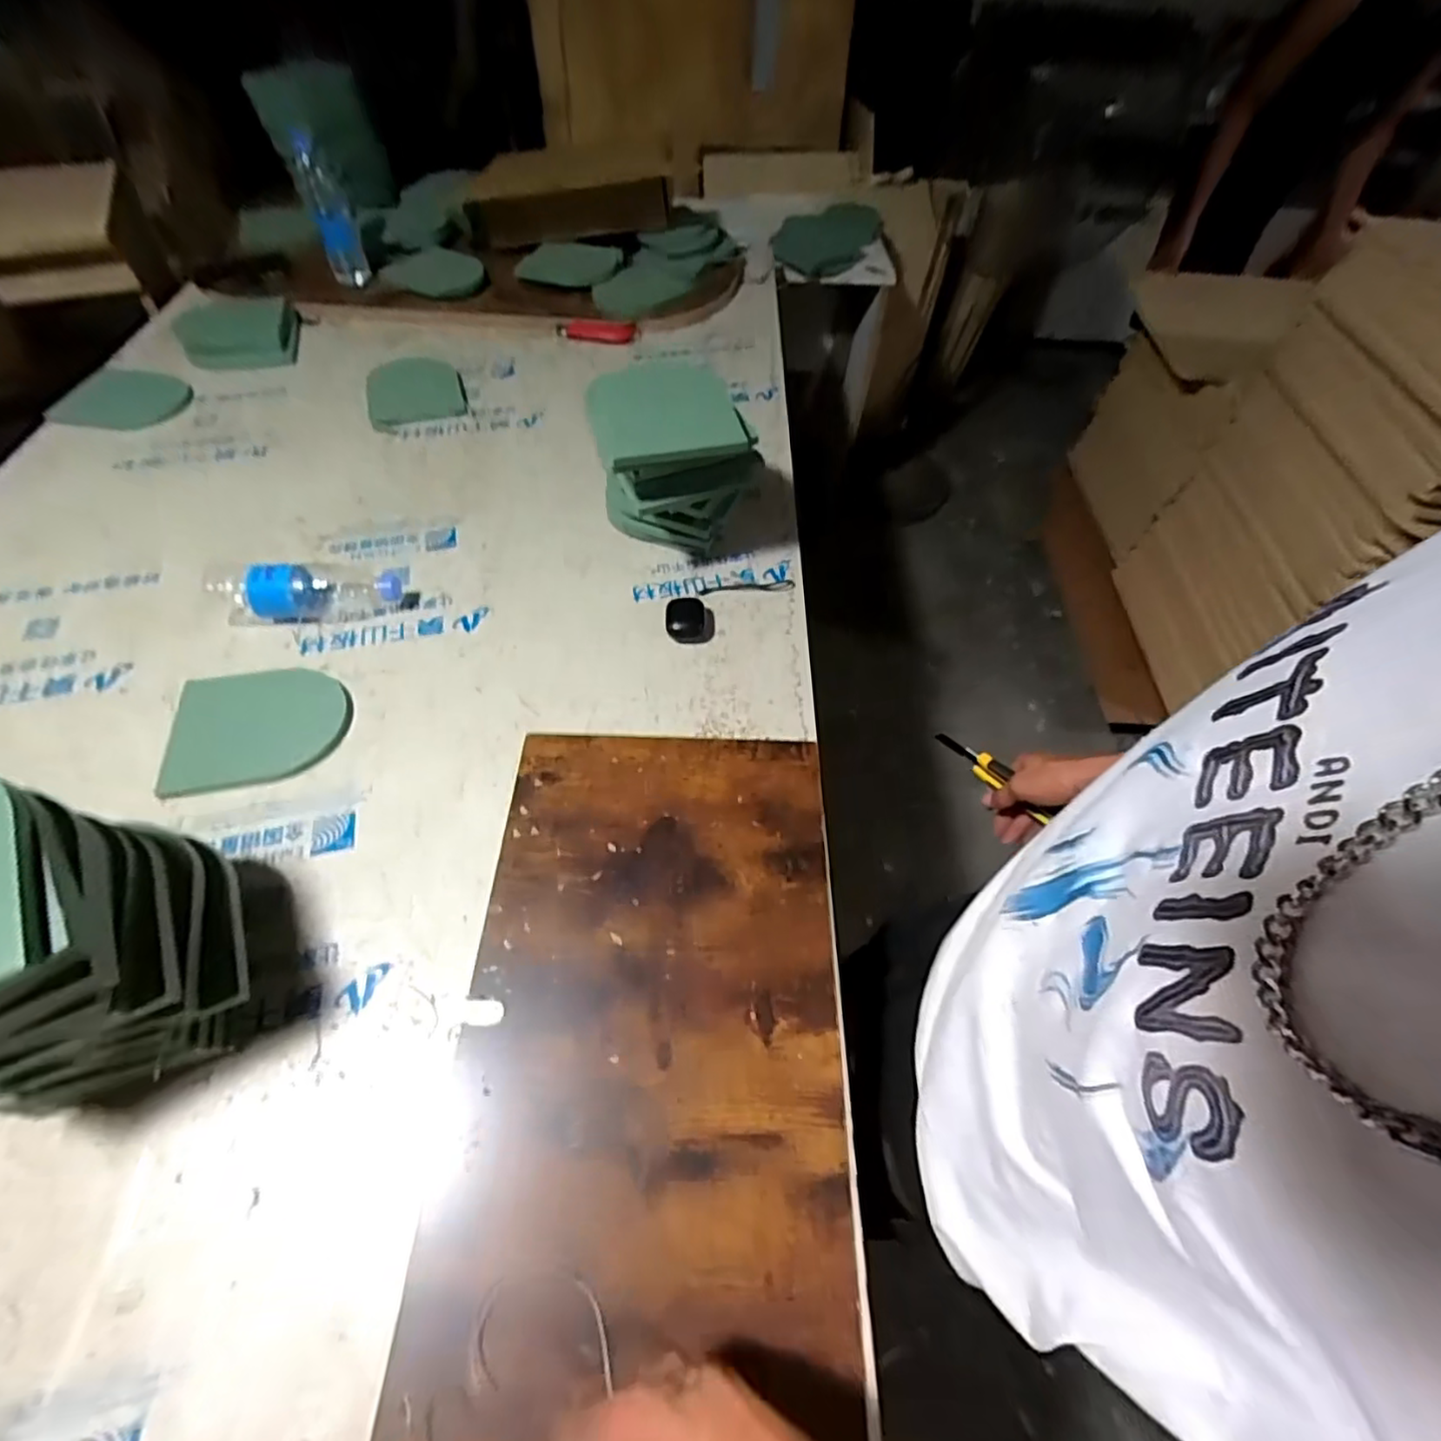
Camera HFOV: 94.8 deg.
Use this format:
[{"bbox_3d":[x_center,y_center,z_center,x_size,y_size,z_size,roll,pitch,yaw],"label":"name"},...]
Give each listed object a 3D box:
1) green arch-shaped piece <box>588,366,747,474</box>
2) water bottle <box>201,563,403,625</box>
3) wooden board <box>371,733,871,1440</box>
[{"bbox_3d":[-0.069,-0.391,0.851,0.192,0.114,0.021,-13,35,-9],"label":"green arch-shaped piece"},{"bbox_3d":[-0.513,-0.164,0.813,0.225,0.061,0.077,-12,57,-12],"label":"water bottle"},{"bbox_3d":[-0.058,0.251,0.579,0.320,0.016,0.550,3,55,-2],"label":"wooden board"}]

